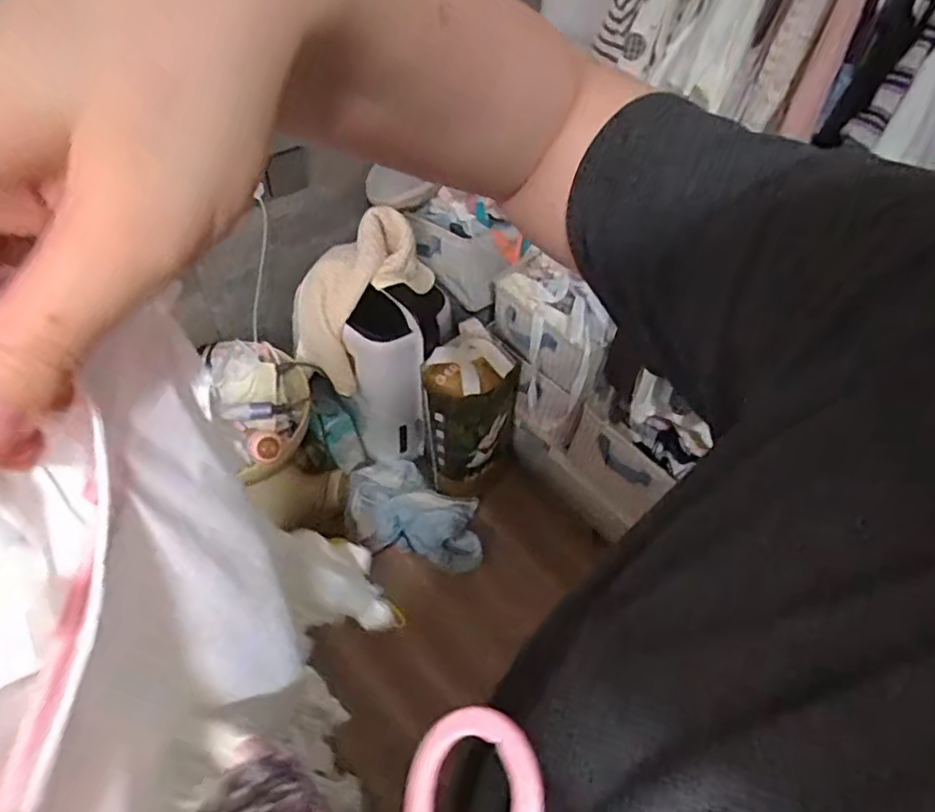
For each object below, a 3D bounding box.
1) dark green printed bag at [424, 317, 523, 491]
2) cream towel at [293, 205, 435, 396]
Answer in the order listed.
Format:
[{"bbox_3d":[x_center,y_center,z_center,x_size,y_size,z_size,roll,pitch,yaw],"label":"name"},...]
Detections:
[{"bbox_3d":[-0.001,0.037,1.492,0.215,0.428,0.171,-30,60,-23],"label":"dark green printed bag"},{"bbox_3d":[-0.250,-0.235,1.406,0.195,0.382,0.162,47,20,27],"label":"cream towel"}]

